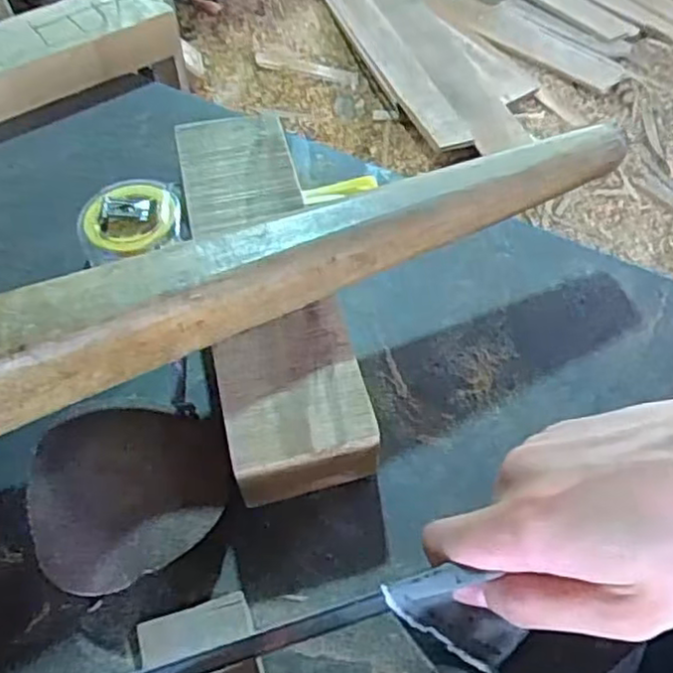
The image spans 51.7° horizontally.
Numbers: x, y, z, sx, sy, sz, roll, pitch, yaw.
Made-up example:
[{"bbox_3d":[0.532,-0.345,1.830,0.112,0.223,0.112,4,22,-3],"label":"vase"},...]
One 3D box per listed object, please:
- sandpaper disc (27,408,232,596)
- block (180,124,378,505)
[{"bbox_3d":[-0.096,0.070,0.321,0.091,0.021,0.088,-1,53,2],"label":"sandpaper disc"},{"bbox_3d":[-0.039,-0.031,0.379,0.066,0.038,0.246,-13,54,-7],"label":"block"}]

